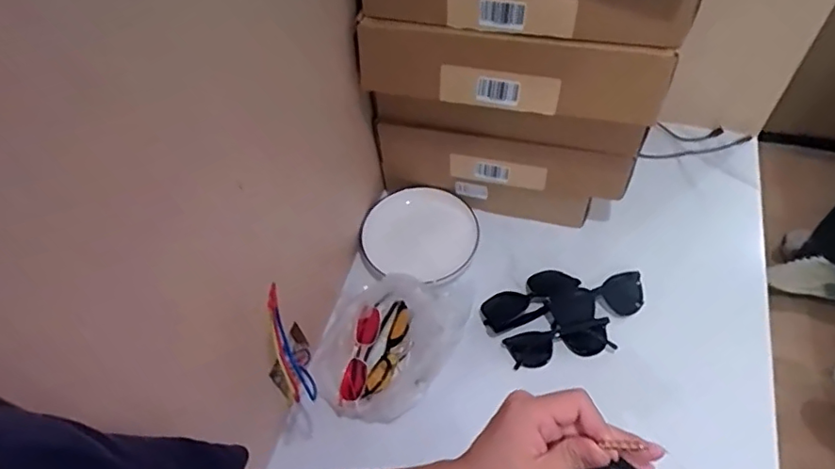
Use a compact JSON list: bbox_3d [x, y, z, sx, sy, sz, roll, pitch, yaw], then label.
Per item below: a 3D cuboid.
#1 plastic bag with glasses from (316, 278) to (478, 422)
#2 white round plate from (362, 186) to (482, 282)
[{"bbox_3d":[-0.029,0.128,0.729,0.134,0.082,0.228,29,62,23],"label":"plastic bag with glasses"},{"bbox_3d":[0.005,-0.004,0.859,0.167,0.032,0.158,-2,55,3],"label":"white round plate"}]

